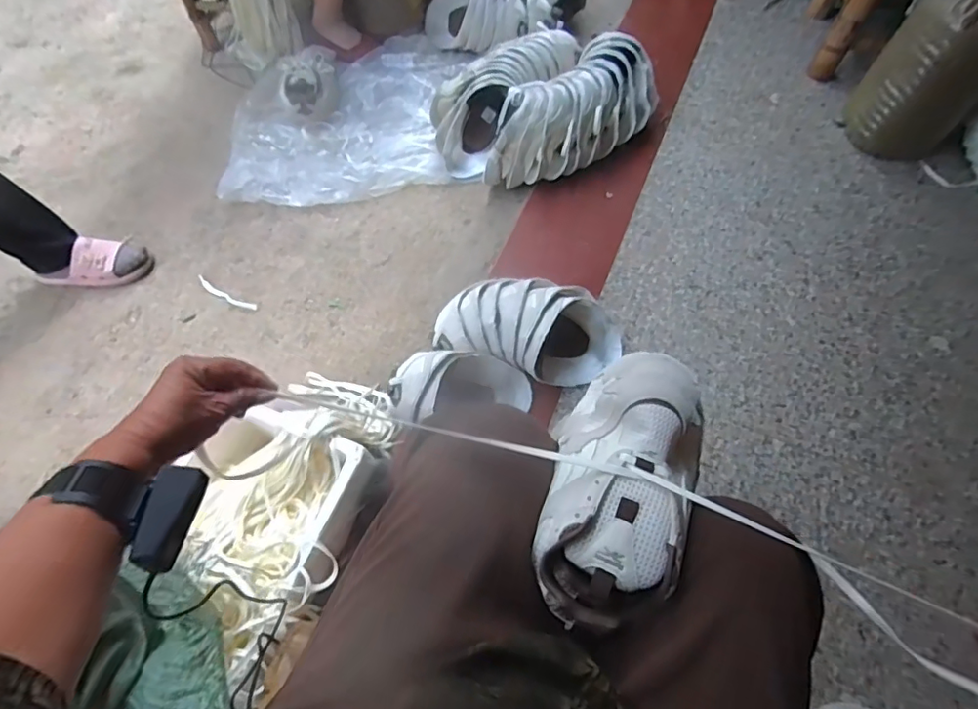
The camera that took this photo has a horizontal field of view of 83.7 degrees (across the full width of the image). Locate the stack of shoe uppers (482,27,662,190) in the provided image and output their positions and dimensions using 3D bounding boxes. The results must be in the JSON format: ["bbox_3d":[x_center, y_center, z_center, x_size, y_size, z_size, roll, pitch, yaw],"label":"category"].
[{"bbox_3d":[0.174,-0.526,1.178,0.436,0.110,0.217,-32,70,-17],"label":"stack of shoe uppers"}]

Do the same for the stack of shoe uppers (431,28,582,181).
[{"bbox_3d":[0.027,-0.598,1.258,0.181,0.120,0.414,37,72,20],"label":"stack of shoe uppers"}]

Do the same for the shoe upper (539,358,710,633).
[{"bbox_3d":[0.117,0.104,0.482,0.114,0.080,0.252,18,64,10],"label":"shoe upper"}]

